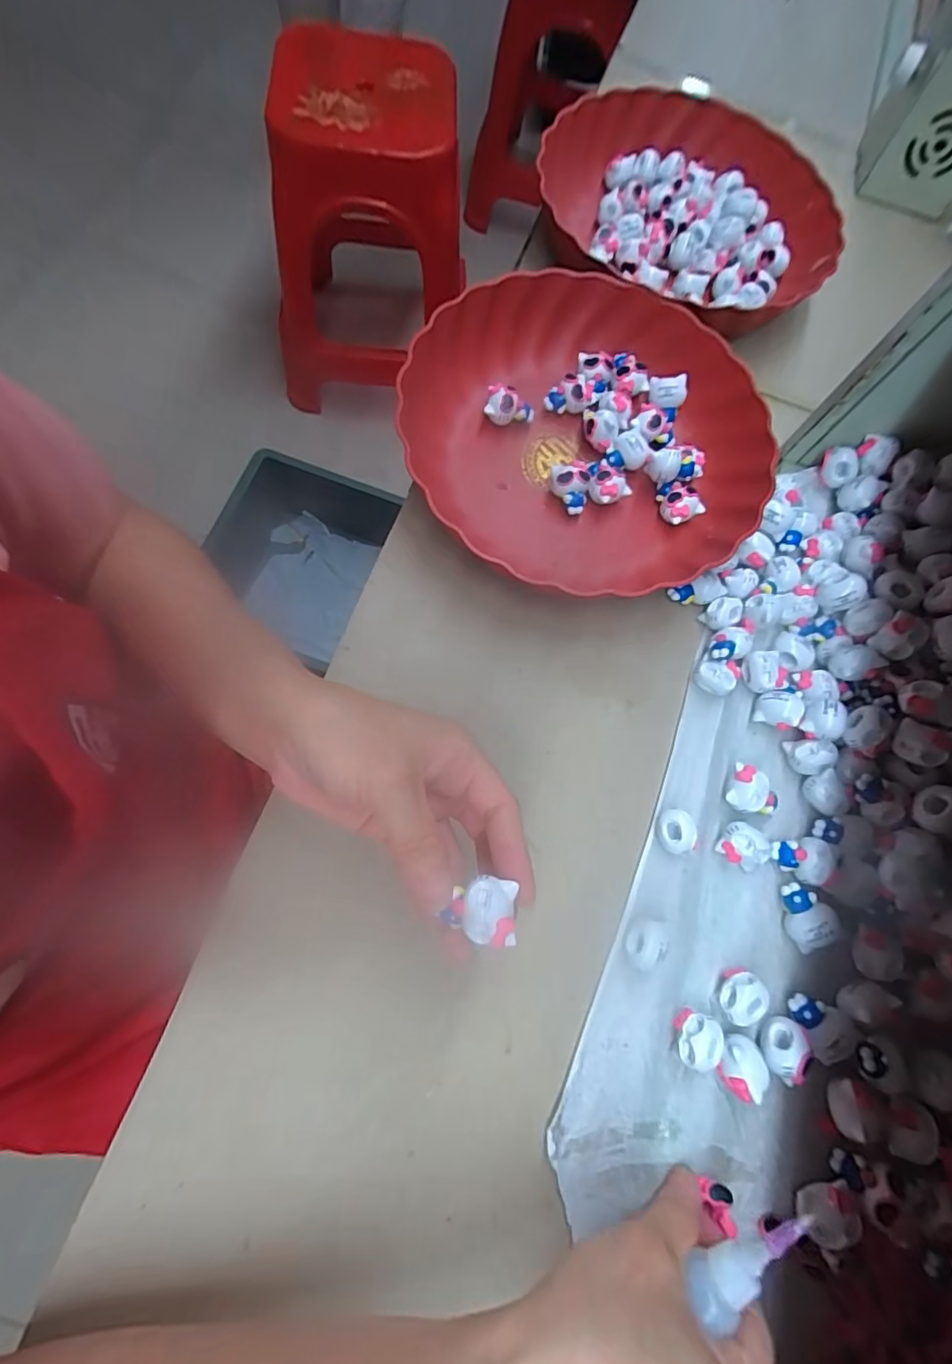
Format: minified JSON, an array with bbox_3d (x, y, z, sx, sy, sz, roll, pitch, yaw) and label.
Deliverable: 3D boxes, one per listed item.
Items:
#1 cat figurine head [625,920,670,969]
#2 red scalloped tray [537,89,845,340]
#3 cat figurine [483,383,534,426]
[{"bbox_3d":[0.092,0.142,0.293,0.023,0.015,0.024,-1,73,-7],"label":"cat figurine head"},{"bbox_3d":[0.176,-0.389,0.450,0.232,0.063,0.260,0,73,-6],"label":"red scalloped tray"},{"bbox_3d":[0.024,-0.196,0.387,0.034,0.022,0.019,6,72,-4],"label":"cat figurine"}]

